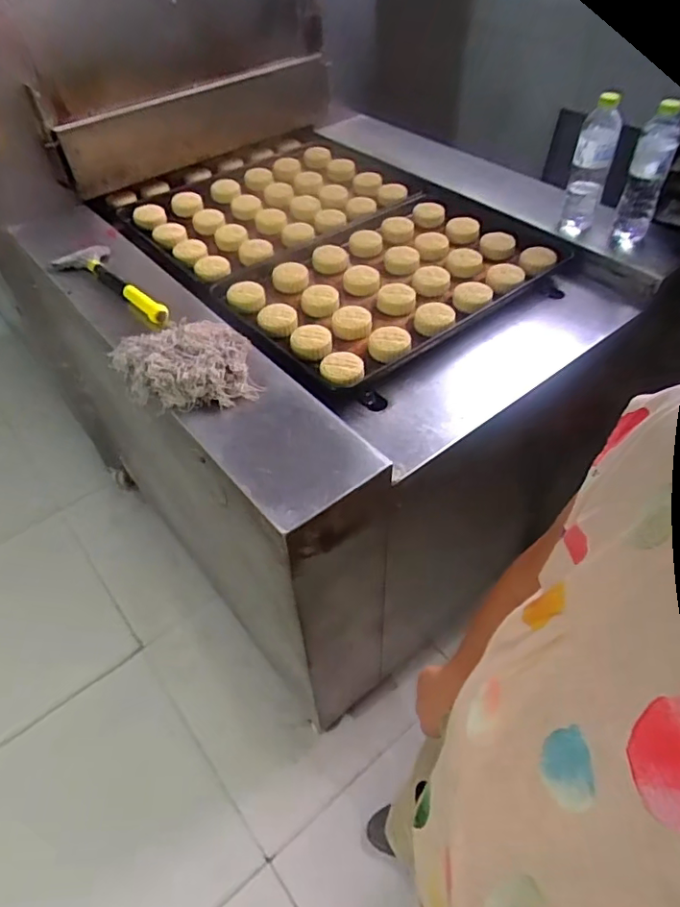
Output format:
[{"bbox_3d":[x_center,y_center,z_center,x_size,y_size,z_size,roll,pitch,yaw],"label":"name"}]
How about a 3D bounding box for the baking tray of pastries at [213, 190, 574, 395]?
[{"bbox_3d":[0.093,-0.354,1.092,0.615,0.049,0.424,-36,55,-24],"label":"baking tray of pastries"}]

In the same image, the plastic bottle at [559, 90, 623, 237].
[{"bbox_3d":[0.482,-0.547,1.081,0.069,0.235,0.067,17,52,15],"label":"plastic bottle"}]

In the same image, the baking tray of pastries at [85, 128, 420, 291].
[{"bbox_3d":[-0.170,-0.592,1.300,0.639,0.059,0.463,-36,56,-25],"label":"baking tray of pastries"}]

